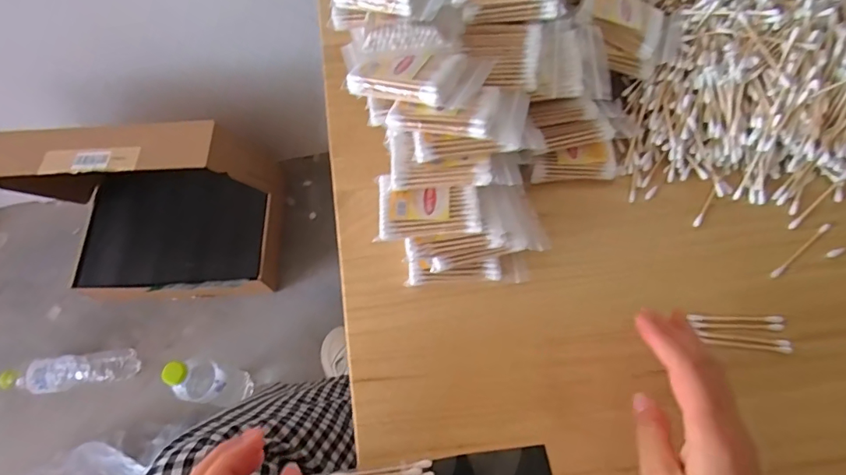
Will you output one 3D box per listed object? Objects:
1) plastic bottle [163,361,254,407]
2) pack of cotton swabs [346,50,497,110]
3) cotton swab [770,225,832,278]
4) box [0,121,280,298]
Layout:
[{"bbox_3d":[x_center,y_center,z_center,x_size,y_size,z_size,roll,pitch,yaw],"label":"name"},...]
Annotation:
[{"bbox_3d":[-0.343,0.229,0.748,0.076,0.230,0.065,14,67,8],"label":"plastic bottle"},{"bbox_3d":[-0.002,-0.118,0.332,0.093,0.019,0.054,17,68,9],"label":"pack of cotton swabs"},{"bbox_3d":[0.304,0.010,0.375,0.071,0.004,0.006,-36,70,-13],"label":"cotton swab"},{"bbox_3d":[-0.471,-0.050,0.812,0.364,0.340,0.236,-6,66,-1],"label":"box"}]

